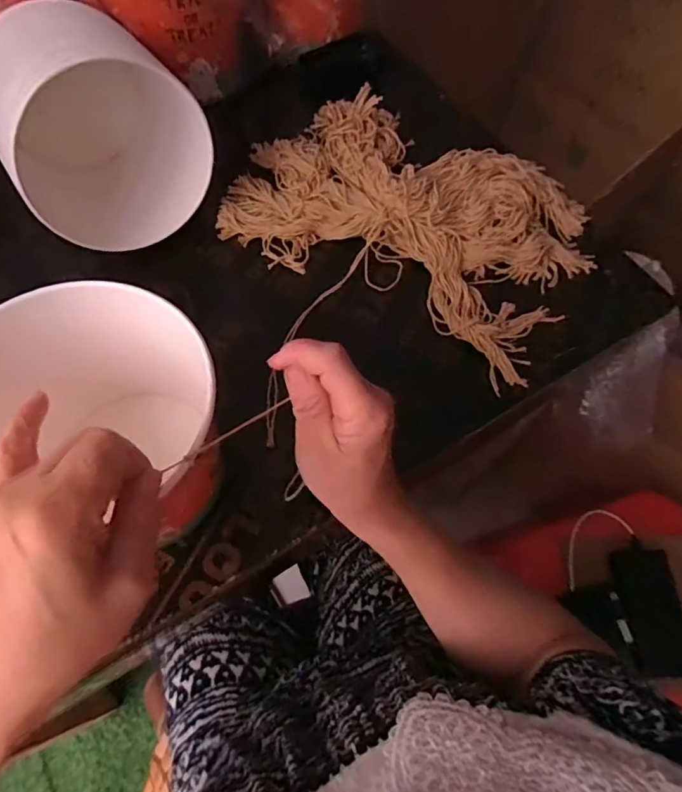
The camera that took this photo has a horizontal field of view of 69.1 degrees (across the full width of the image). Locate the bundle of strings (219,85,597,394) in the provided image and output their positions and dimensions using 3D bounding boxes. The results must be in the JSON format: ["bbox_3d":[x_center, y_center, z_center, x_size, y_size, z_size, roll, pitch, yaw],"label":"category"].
[{"bbox_3d":[0.073,-0.188,0.508,0.348,0.046,0.234,32,67,12],"label":"bundle of strings"}]

